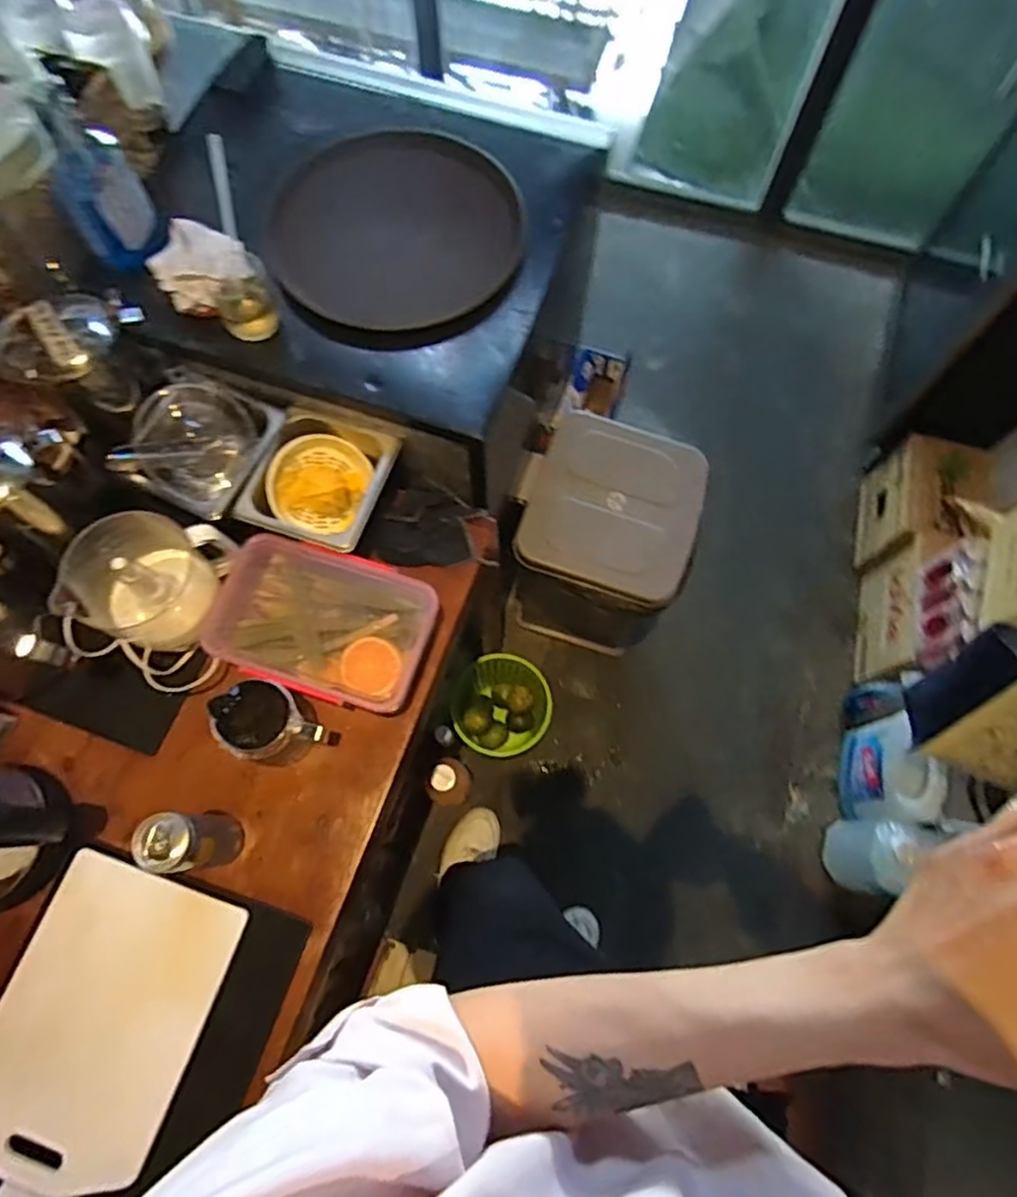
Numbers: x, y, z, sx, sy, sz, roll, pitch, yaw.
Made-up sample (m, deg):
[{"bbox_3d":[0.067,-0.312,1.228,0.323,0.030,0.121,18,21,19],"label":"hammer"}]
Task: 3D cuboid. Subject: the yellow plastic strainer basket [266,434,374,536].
[{"bbox_3d":[-0.254,-0.155,0.901,0.105,0.081,0.126,20,71,7],"label":"yellow plastic strainer basket"}]

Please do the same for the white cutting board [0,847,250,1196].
[{"bbox_3d":[-0.441,0.452,0.722,0.212,0.013,0.289,19,71,2],"label":"white cutting board"}]

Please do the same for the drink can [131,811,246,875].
[{"bbox_3d":[-0.338,0.261,0.720,0.060,0.146,0.058,0,70,0],"label":"drink can"}]

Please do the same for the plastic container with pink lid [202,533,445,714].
[{"bbox_3d":[-0.235,0.032,0.827,0.264,0.091,0.172,19,71,7],"label":"plastic container with pink lid"}]

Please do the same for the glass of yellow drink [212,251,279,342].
[{"bbox_3d":[-0.331,-0.381,0.848,0.063,0.075,0.073,-6,70,-2],"label":"glass of yellow drink"}]

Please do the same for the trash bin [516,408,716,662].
[{"bbox_3d":[0.189,-0.084,1.402,0.321,0.443,0.392,17,71,6],"label":"trash bin"}]

